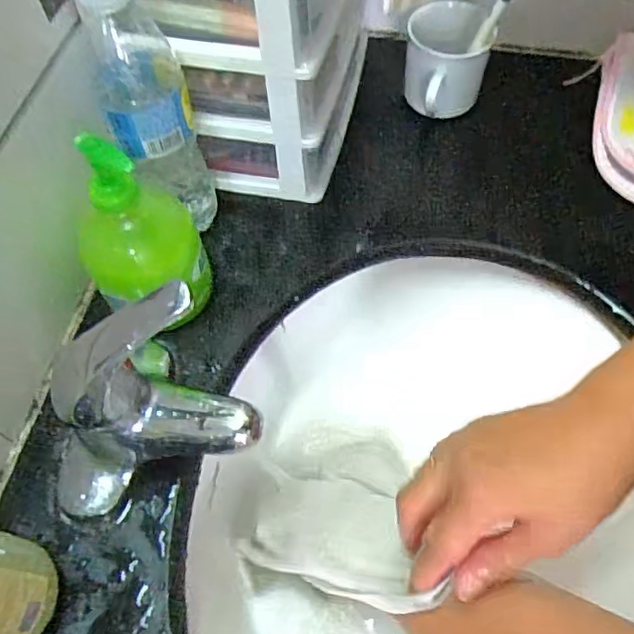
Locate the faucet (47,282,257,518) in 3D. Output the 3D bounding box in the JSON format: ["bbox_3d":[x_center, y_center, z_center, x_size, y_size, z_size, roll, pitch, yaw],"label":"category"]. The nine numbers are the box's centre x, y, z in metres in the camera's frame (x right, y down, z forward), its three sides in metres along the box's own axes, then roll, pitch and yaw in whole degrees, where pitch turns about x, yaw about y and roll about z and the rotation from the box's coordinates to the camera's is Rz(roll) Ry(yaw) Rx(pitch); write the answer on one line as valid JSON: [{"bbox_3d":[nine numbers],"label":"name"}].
[{"bbox_3d":[-0.111,0.058,0.359,0.133,0.151,0.068,-16,62,-6],"label":"faucet"}]

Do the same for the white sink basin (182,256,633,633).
[{"bbox_3d":[0.084,0.152,0.474,0.381,0.143,0.441,-11,61,-4],"label":"white sink basin"}]

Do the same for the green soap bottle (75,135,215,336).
[{"bbox_3d":[-0.123,-0.051,0.408,0.082,0.159,0.067,-21,62,-9],"label":"green soap bottle"}]

